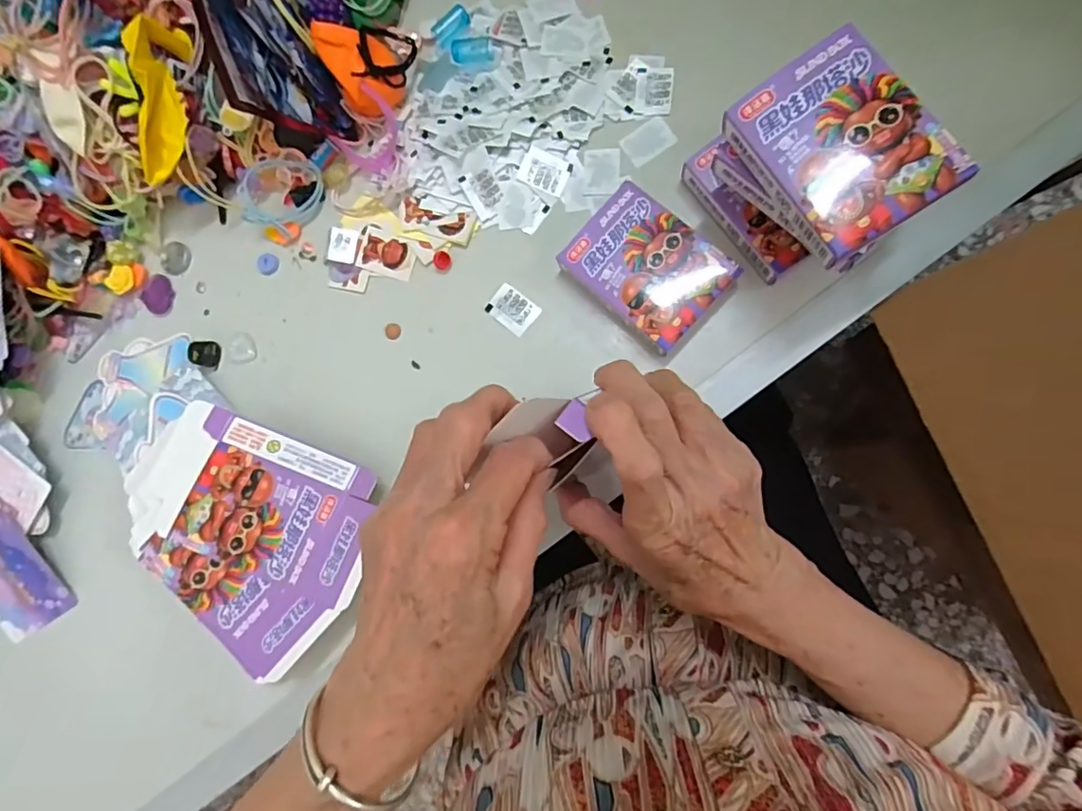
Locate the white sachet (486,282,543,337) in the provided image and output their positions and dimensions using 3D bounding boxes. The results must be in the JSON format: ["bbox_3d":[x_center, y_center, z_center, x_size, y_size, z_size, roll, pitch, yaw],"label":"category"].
[{"bbox_3d":[-0.019,-0.065,0.361,0.032,0.004,0.025,39,92,11],"label":"white sachet"}]

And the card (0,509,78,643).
[{"bbox_3d":[-0.396,0.129,0.401,0.068,0.007,0.087,-33,95,9],"label":"card"}]

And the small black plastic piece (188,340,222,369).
[{"bbox_3d":[-0.245,-0.038,0.391,0.018,0.013,0.020,10,86,10],"label":"small black plastic piece"}]

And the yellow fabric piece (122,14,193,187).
[{"bbox_3d":[-0.245,-0.195,0.351,0.026,0.033,0.093,12,104,9],"label":"yellow fabric piece"}]

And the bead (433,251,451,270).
[{"bbox_3d":[-0.068,-0.100,0.371,0.010,0.007,0.012,40,92,11],"label":"bead"}]

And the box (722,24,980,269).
[{"bbox_3d":[0.139,-0.120,0.249,0.067,0.018,0.091,-31,80,5],"label":"box"}]

